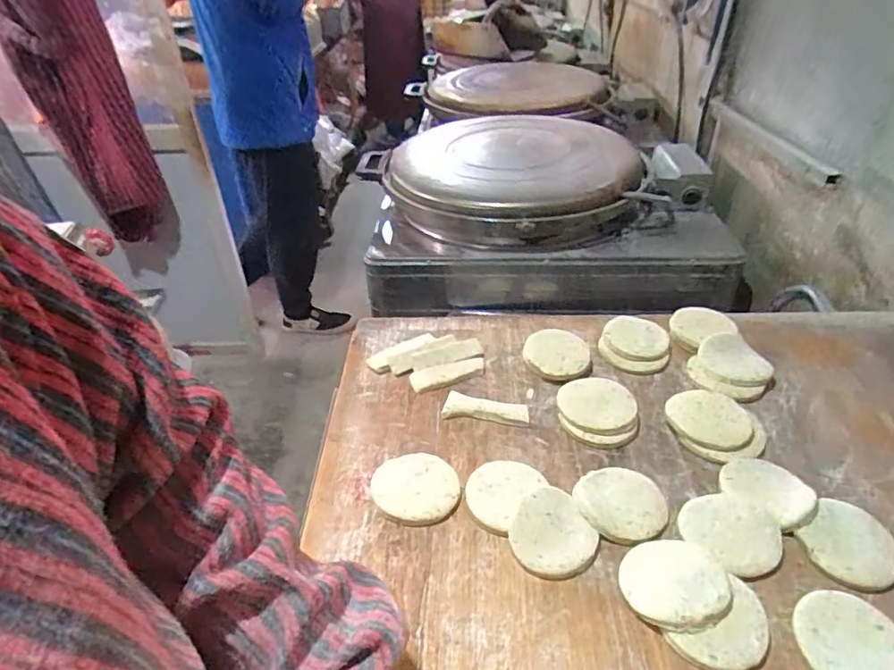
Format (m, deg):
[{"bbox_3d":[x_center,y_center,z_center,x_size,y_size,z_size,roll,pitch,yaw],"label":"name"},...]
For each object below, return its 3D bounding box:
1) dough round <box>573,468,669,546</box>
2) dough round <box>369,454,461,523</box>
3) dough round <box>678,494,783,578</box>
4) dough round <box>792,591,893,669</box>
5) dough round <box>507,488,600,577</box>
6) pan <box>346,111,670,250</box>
[{"bbox_3d":[0.156,0.148,0.495,0.079,0.007,0.072,-2,37,1],"label":"dough round"},{"bbox_3d":[-0.029,0.141,0.516,0.075,0.013,0.070,-2,37,1],"label":"dough round"},{"bbox_3d":[0.238,0.163,0.467,0.069,0.007,0.075,-2,37,1],"label":"dough round"},{"bbox_3d":[0.291,0.222,0.399,0.074,0.012,0.071,-2,37,1],"label":"dough round"},{"bbox_3d":[0.091,0.167,0.471,0.067,0.012,0.073,-1,50,1],"label":"dough round"},{"bbox_3d":[0.147,-0.374,1.303,0.520,0.107,0.601,-30,45,-22],"label":"pan"}]

